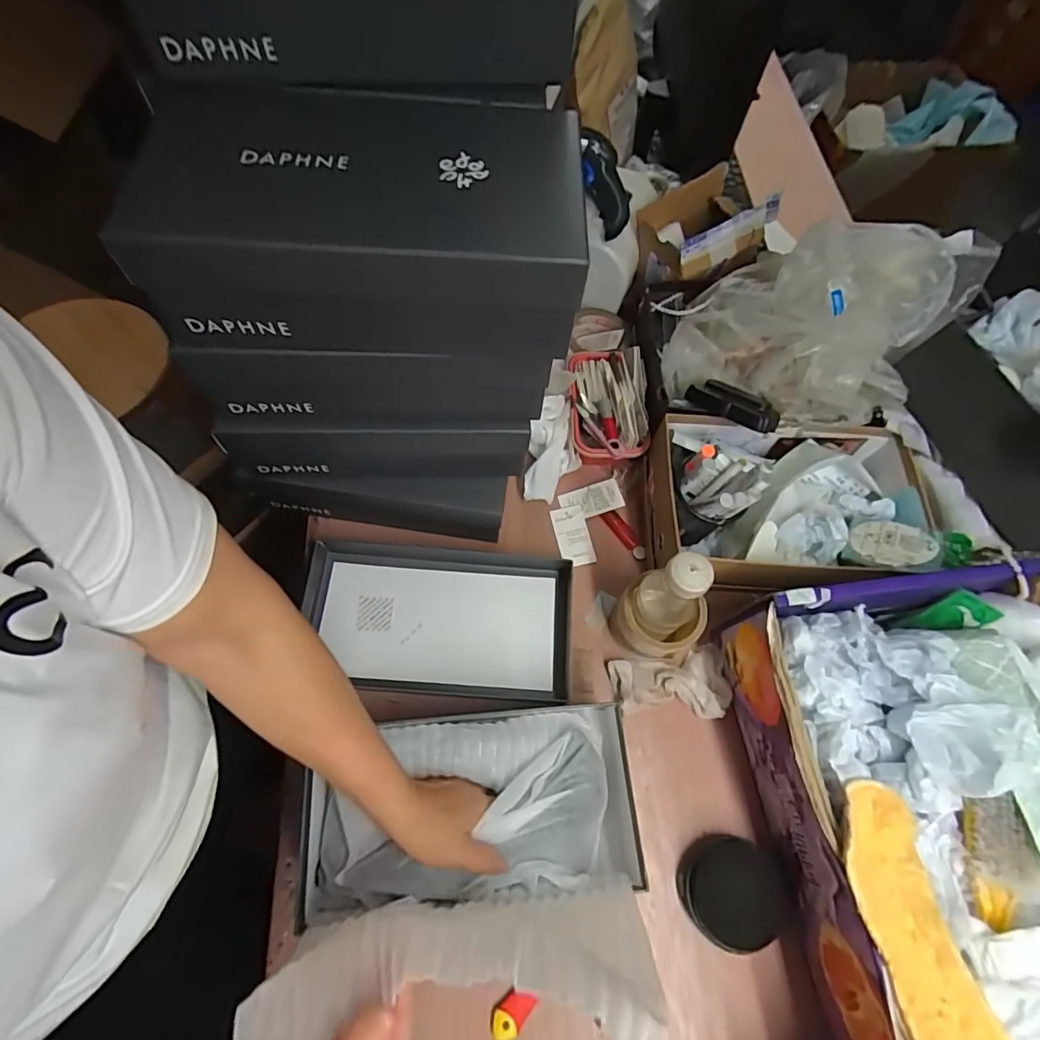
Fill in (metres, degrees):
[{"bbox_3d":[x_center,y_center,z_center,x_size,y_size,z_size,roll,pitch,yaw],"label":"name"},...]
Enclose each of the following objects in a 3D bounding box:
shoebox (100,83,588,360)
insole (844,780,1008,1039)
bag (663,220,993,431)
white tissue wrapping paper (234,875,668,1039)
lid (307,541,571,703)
[{"bbox_3d":[-0.110,-0.218,0.387,0.302,0.103,0.162,4,66,-2],"label":"shoebox"},{"bbox_3d":[0.295,0.310,0.389,0.066,0.025,0.197,-7,67,-6],"label":"insole"},{"bbox_3d":[0.345,-0.237,0.613,0.312,0.157,0.203,11,66,2],"label":"bag"},{"bbox_3d":[-0.035,0.300,0.355,0.253,0.164,0.062,2,66,-2],"label":"white tissue wrapping paper"},{"bbox_3d":[-0.096,0.115,0.610,0.308,0.021,0.165,5,66,-1],"label":"lid"}]

